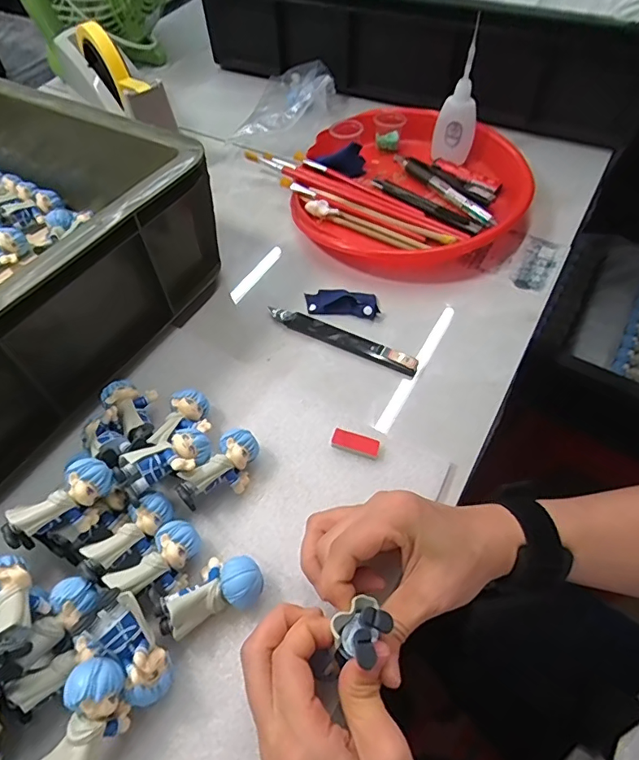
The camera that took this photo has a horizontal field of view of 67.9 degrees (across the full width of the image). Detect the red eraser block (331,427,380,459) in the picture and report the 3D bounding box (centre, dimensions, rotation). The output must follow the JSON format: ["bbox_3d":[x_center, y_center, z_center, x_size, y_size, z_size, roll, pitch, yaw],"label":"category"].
[{"bbox_3d":[0.027,0.047,0.350,0.035,0.004,0.016,18,58,14],"label":"red eraser block"}]

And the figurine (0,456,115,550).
[{"bbox_3d":[-0.154,0.077,0.289,0.028,0.026,0.063,35,63,23],"label":"figurine"}]

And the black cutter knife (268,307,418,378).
[{"bbox_3d":[0.018,-0.036,0.410,0.139,0.012,0.019,22,59,16],"label":"black cutter knife"}]

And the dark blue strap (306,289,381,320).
[{"bbox_3d":[0.020,-0.072,0.431,0.065,0.010,0.029,3,56,4],"label":"dark blue strap"}]

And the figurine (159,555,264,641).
[{"bbox_3d":[-0.065,0.127,0.285,0.061,0.026,0.035,-20,57,-11],"label":"figurine"}]

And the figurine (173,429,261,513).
[{"bbox_3d":[-0.066,0.063,0.328,0.030,0.028,0.062,34,63,22],"label":"figurine"}]

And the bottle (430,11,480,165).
[{"bbox_3d":[0.152,-0.301,0.518,0.046,0.119,0.036,10,56,11],"label":"bottle"}]

